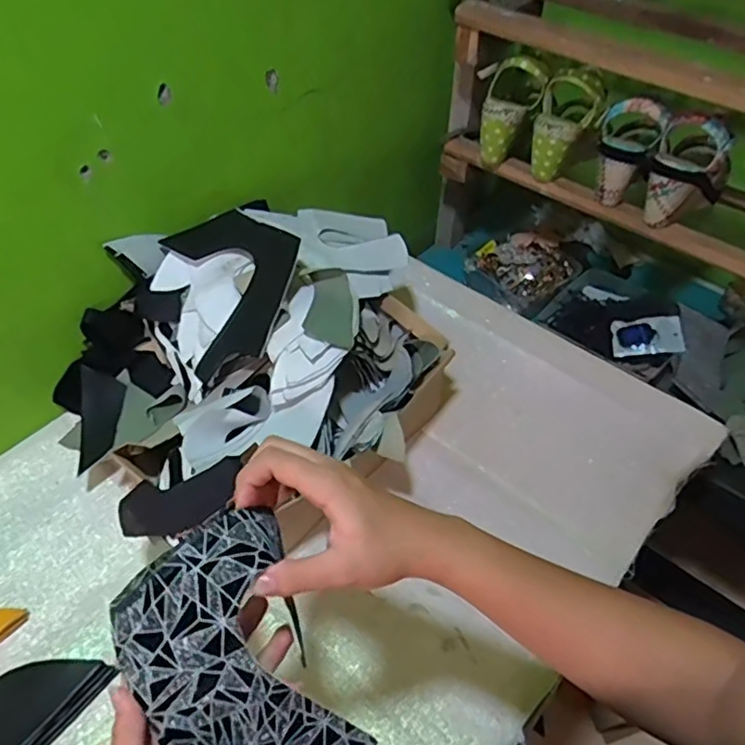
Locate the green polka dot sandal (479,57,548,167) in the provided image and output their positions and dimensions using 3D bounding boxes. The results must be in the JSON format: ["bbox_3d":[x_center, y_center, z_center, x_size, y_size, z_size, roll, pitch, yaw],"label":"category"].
[{"bbox_3d":[0.184,-0.374,0.885,0.074,0.143,0.062,39,34,26],"label":"green polka dot sandal"}]

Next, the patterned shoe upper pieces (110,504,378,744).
[{"bbox_3d":[-0.069,0.175,0.350,0.101,0.187,0.030,-28,14,-25],"label":"patterned shoe upper pieces"}]

